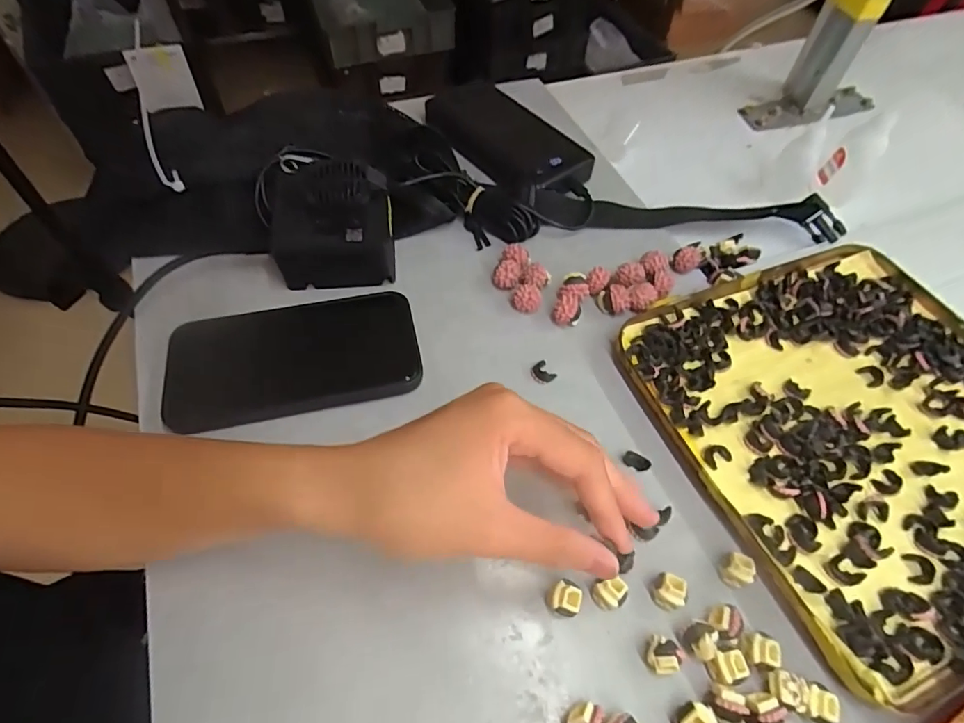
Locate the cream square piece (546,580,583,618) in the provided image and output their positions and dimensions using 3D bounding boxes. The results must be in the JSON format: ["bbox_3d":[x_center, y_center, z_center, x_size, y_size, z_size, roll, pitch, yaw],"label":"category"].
[{"bbox_3d":[0.041,0.119,0.255,0.016,0.011,0.016,22,58,13],"label":"cream square piece"}]

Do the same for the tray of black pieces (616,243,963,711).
[{"bbox_3d":[0.242,0.034,0.318,0.243,0.015,0.236,-19,58,-14],"label":"tray of black pieces"}]

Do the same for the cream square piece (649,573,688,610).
[{"bbox_3d":[0.096,0.118,0.259,0.016,0.013,0.016,37,62,21],"label":"cream square piece"}]

